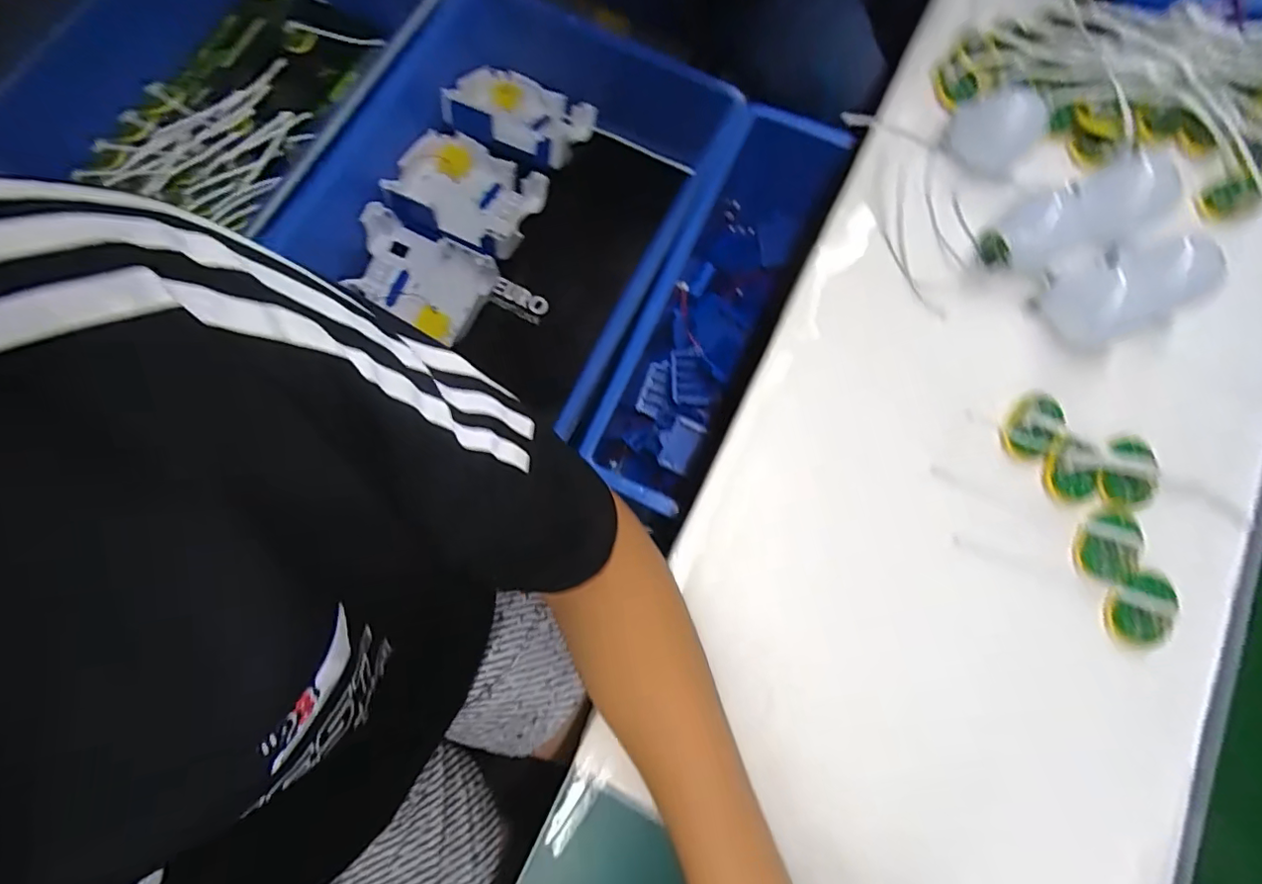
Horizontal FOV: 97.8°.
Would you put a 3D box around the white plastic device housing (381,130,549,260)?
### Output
[{"bbox_3d":[-0.232,-0.348,0.770,0.185,0.057,0.159,21,79,6],"label":"white plastic device housing"}]

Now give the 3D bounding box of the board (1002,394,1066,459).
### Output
[{"bbox_3d":[0.307,-0.013,0.419,0.035,0.013,0.057,33,81,8],"label":"board"}]

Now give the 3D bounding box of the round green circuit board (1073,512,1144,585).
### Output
[{"bbox_3d":[0.341,0.075,0.393,0.038,0.005,0.048,16,83,22],"label":"round green circuit board"}]

